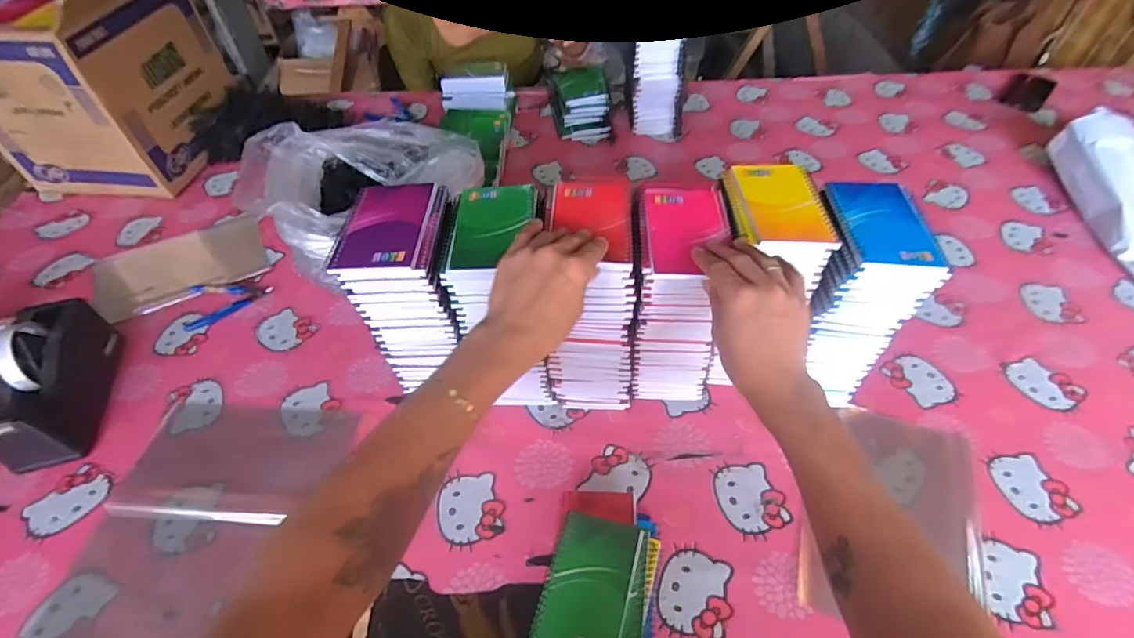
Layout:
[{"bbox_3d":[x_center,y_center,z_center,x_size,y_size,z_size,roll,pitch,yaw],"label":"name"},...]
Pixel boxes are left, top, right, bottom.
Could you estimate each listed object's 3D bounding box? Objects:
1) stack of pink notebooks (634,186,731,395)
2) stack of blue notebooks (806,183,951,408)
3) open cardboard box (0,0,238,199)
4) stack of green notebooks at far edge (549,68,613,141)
[{"bbox_3d":[0.129,-0.019,0.616,0.089,0.245,0.123,2,52,8],"label":"stack of pink notebooks"},{"bbox_3d":[0.316,-0.020,0.614,0.093,0.248,0.129,4,50,5],"label":"stack of blue notebooks"},{"bbox_3d":[-0.858,-0.452,0.938,0.319,0.346,0.310,-1,49,1],"label":"open cardboard box"},{"bbox_3d":[0.026,-0.452,1.093,0.119,0.097,0.133,-3,49,-1],"label":"stack of green notebooks at far edge"}]

